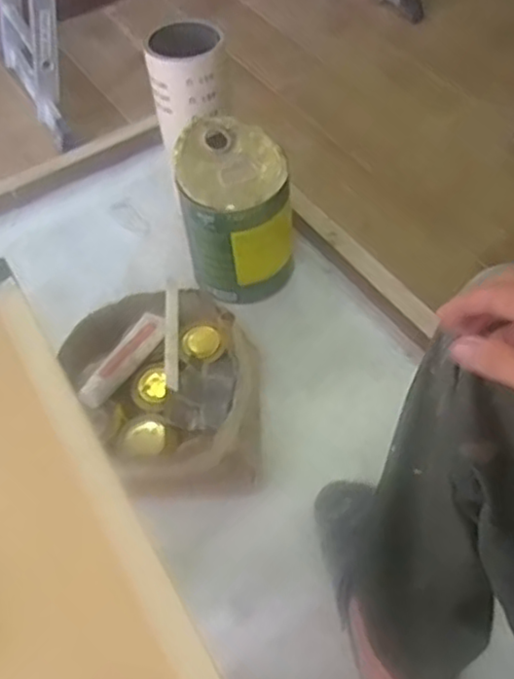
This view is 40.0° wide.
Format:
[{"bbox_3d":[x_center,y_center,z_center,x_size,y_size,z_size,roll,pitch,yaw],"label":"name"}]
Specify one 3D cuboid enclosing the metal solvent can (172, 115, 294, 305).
[{"bbox_3d":[-0.028,-0.187,1.055,0.154,0.234,0.162,-3,53,3],"label":"metal solvent can"}]

